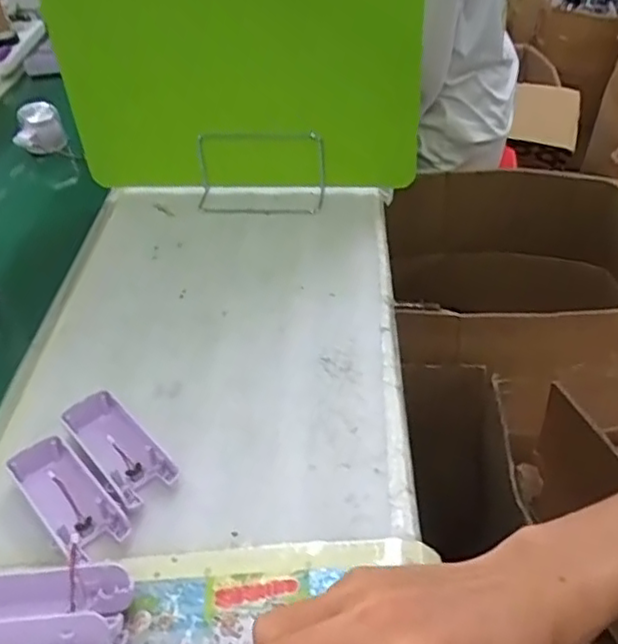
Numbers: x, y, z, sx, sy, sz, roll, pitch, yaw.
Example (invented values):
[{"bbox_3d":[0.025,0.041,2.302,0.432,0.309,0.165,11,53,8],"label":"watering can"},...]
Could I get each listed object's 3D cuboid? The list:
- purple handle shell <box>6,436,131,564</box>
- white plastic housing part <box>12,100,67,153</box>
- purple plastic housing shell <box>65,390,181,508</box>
[{"bbox_3d":[-0.170,0.126,0.468,0.041,0.026,0.105,-34,47,-30],"label":"purple handle shell"},{"bbox_3d":[-0.402,-0.288,0.984,0.076,0.055,0.090,-17,41,-13],"label":"white plastic housing part"},{"bbox_3d":[-0.144,0.096,0.503,0.042,0.023,0.106,-31,45,-28],"label":"purple plastic housing shell"}]

